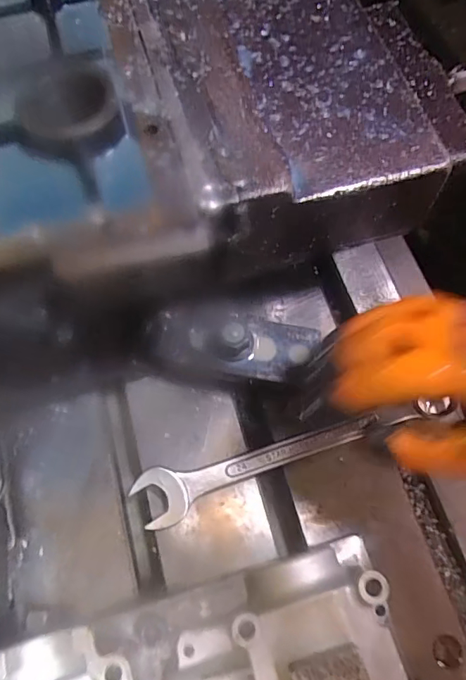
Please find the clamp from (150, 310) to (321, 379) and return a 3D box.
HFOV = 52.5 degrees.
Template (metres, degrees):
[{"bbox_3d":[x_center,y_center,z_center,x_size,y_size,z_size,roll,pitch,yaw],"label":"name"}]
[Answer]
[{"bbox_3d":[-0.003,-0.001,0.368,0.131,0.025,0.050,10,69,6],"label":"clamp"}]

